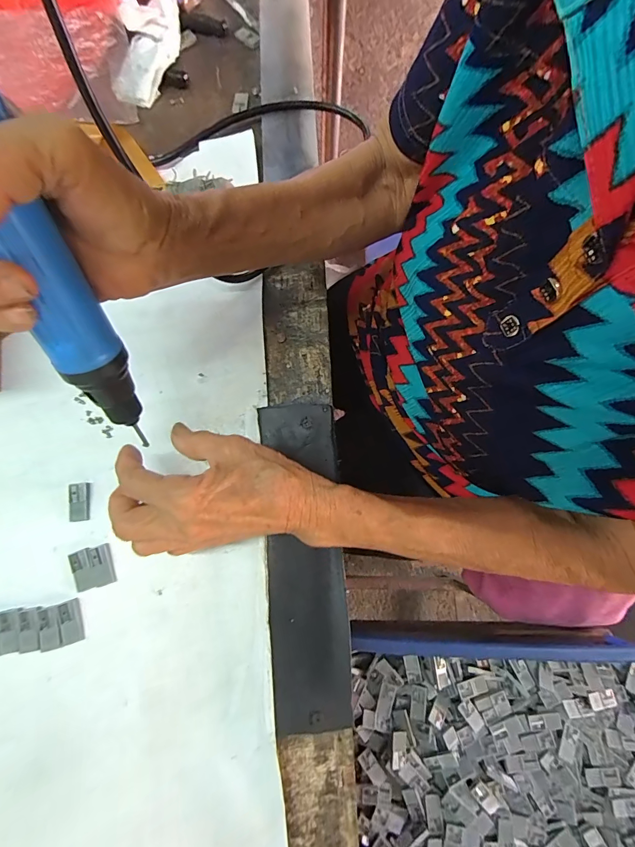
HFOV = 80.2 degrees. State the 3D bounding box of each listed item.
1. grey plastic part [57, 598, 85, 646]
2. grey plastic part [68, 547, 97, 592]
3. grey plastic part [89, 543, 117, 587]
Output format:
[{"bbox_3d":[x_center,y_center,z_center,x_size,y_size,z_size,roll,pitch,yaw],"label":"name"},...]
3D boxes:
[{"bbox_3d":[-0.172,0.137,0.261,0.015,0.004,0.027,-15,76,-2],"label":"grey plastic part"},{"bbox_3d":[-0.168,0.105,0.270,0.014,0.004,0.028,-23,76,-4],"label":"grey plastic part"},{"bbox_3d":[-0.154,0.101,0.270,0.015,0.004,0.028,-19,76,-3],"label":"grey plastic part"}]

